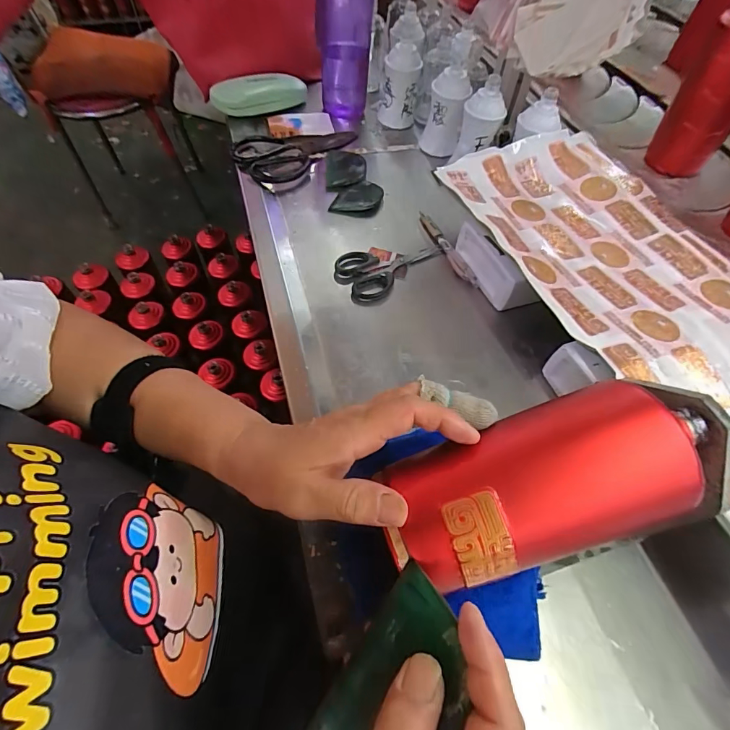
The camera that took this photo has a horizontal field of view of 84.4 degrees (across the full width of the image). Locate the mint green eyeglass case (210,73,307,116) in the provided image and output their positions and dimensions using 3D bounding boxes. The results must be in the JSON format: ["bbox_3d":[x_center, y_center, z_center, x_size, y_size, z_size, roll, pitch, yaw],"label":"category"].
[{"bbox_3d":[-0.159,-0.420,0.623,0.154,0.042,0.050,-31,64,-19],"label":"mint green eyeglass case"}]

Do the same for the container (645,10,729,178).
[{"bbox_3d":[0.436,-0.336,0.505,0.061,0.161,0.062,-20,59,-14],"label":"container"}]

